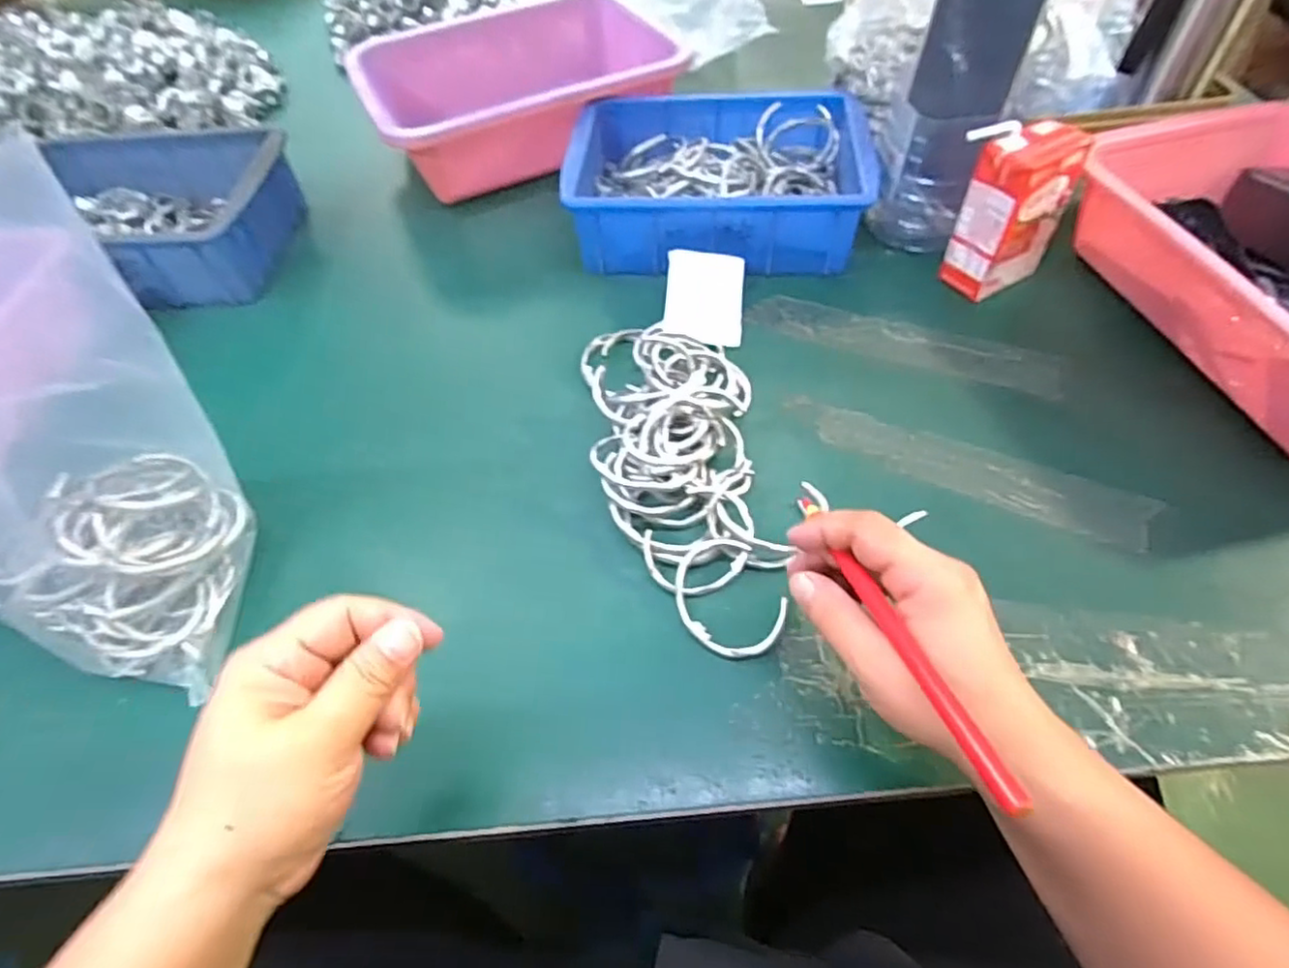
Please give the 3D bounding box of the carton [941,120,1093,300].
[{"bbox_3d":[0.269,-0.202,0.477,0.075,0.113,0.047,-23,57,-14],"label":"carton"}]

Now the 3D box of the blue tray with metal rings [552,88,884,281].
[{"bbox_3d":[0.062,-0.266,0.562,0.246,0.067,0.176,5,55,6],"label":"blue tray with metal rings"}]

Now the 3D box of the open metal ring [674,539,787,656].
[{"bbox_3d":[0.046,0.063,0.359,0.053,0.014,0.068,-26,58,-16],"label":"open metal ring"}]

